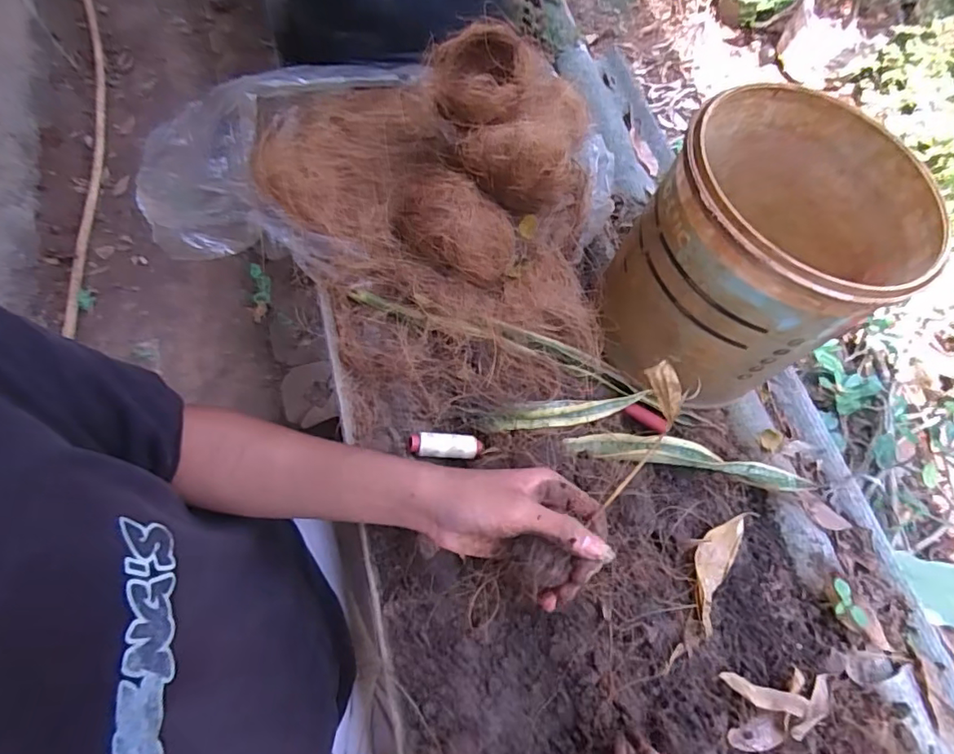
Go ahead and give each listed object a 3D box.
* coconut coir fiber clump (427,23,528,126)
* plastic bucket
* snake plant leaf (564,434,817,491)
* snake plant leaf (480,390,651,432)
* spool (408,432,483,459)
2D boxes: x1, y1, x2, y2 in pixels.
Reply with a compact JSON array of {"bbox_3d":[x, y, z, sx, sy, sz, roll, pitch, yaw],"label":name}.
[{"bbox_3d":[0.004,-0.239,0.432,0.083,0.037,0.068,-9,67,-7],"label":"coconut coir fiber clump"},{"bbox_3d":[0.216,-0.095,0.422,0.163,0.169,0.191,38,69,13],"label":"plastic bucket"},{"bbox_3d":[0.173,0.064,0.446,0.197,0.027,0.031,8,66,0],"label":"snake plant leaf"},{"bbox_3d":[0.074,0.030,0.450,0.137,0.017,0.020,-6,66,-6],"label":"snake plant leaf"},{"bbox_3d":[-0.024,0.055,0.433,0.060,0.017,0.025,4,65,-17],"label":"spool"}]

